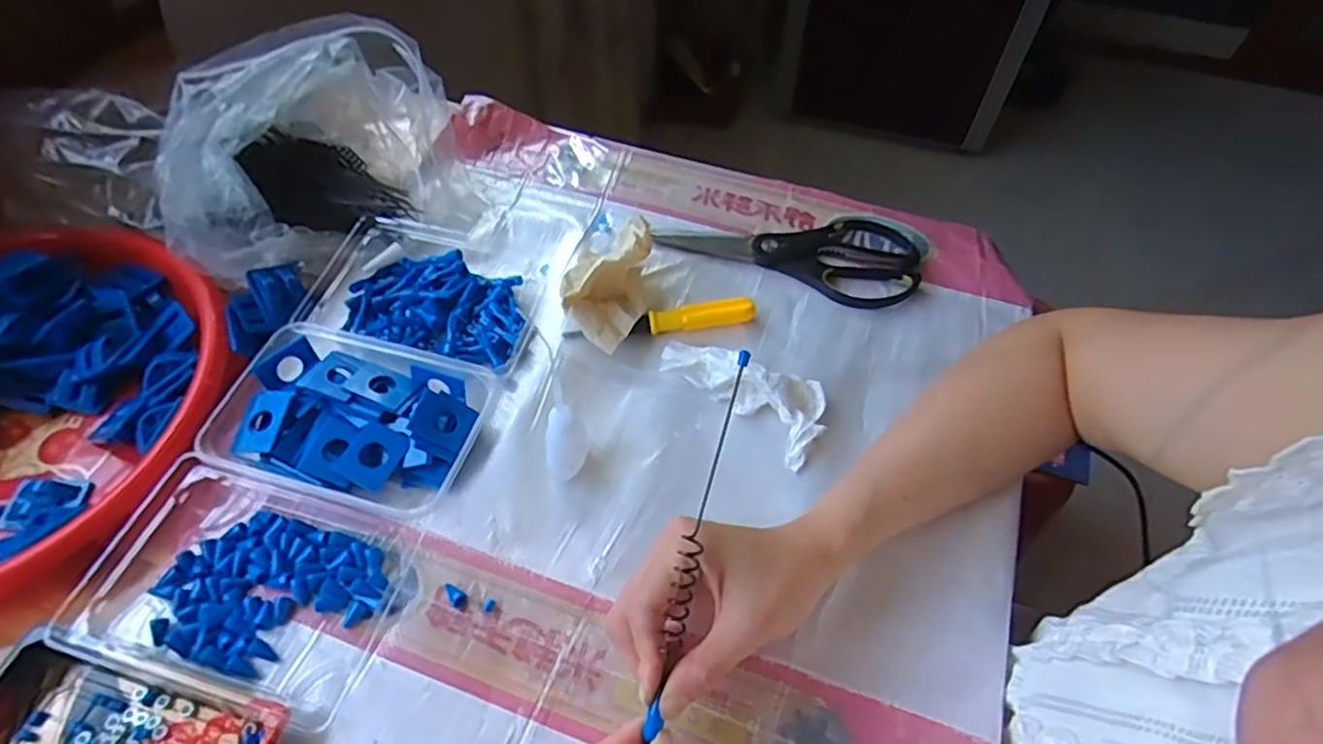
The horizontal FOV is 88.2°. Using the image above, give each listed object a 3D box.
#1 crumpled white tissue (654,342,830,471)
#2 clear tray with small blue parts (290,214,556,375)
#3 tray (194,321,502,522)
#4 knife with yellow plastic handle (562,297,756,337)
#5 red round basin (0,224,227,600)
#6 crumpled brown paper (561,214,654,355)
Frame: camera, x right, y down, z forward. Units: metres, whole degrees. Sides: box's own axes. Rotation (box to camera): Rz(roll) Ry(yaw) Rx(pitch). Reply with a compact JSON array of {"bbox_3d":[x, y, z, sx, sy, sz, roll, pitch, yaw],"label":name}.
[{"bbox_3d":[0.062,0.007,0.481,0.122,0.026,0.059,35,62,20],"label":"crumpled white tissue"},{"bbox_3d":[-0.178,-0.066,0.526,0.174,0.032,0.118,15,57,9],"label":"clear tray with small blue parts"},{"bbox_3d":[-0.204,0.032,0.456,0.159,0.031,0.108,13,57,7],"label":"tray"},{"bbox_3d":[0.000,-0.038,0.517,0.142,0.020,0.017,-8,57,-7],"label":"knife with yellow plastic handle"},{"bbox_3d":[-0.448,0.017,0.447,0.265,0.051,0.284,1,56,-1],"label":"red round basin"},{"bbox_3d":[-0.041,-0.071,0.512,0.062,0.055,0.114,2,56,0],"label":"crumpled brown paper"}]

